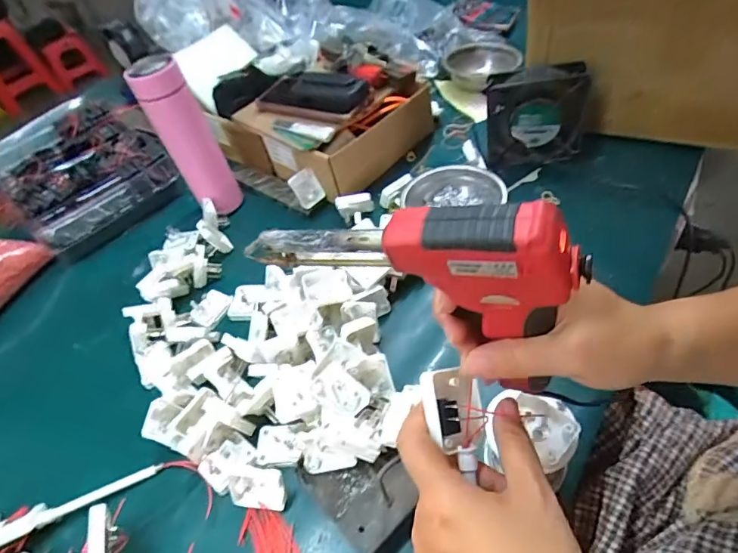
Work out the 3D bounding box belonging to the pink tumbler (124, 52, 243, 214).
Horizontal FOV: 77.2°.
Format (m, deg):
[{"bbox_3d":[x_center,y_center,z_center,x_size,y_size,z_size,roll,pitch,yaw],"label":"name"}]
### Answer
[{"bbox_3d":[-0.239,-0.179,0.621,0.064,0.210,0.062,-28,49,-11],"label":"pink tumbler"}]

